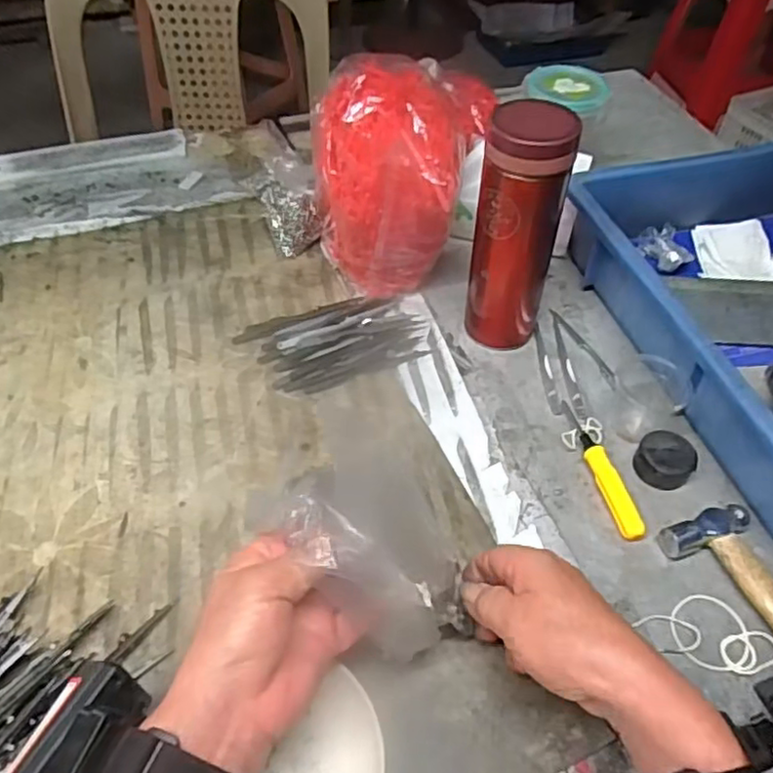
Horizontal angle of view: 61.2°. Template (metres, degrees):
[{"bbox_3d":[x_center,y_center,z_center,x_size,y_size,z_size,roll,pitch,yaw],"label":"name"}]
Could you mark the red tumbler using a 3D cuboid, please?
[{"bbox_3d":[0.099,-0.115,0.492,0.063,0.188,0.063,1,50,-1],"label":"red tumbler"}]

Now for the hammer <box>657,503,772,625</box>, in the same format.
[{"bbox_3d":[0.244,0.136,0.391,0.060,0.021,0.156,-25,55,-21],"label":"hammer"}]

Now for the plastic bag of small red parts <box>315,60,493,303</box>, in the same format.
[{"bbox_3d":[0.000,-0.169,0.559,0.121,0.147,0.172,0,50,-2],"label":"plastic bag of small red parts"}]

